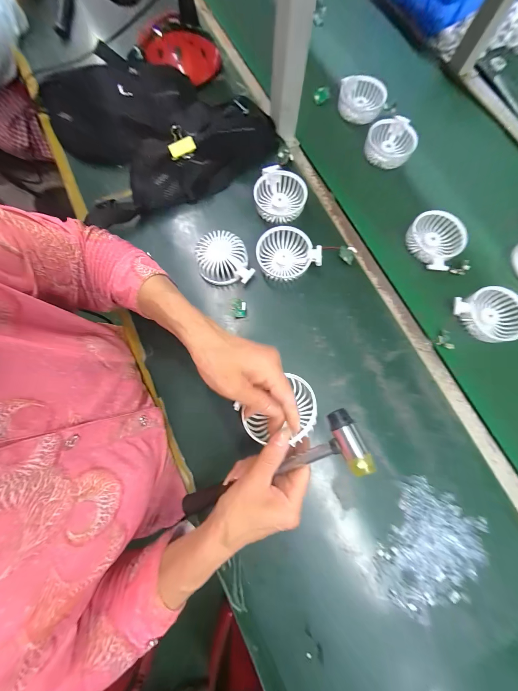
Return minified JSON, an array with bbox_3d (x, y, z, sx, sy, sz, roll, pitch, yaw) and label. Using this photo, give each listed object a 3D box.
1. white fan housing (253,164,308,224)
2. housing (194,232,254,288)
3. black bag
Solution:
[{"bbox_3d":[0.036,-0.263,0.432,0.089,0.035,0.082,0,78,-1],"label":"white fan housing"},{"bbox_3d":[-0.061,-0.145,0.404,0.083,0.033,0.087,-16,79,-4],"label":"housing"},{"bbox_3d":[-0.182,-0.406,0.439,0.361,0.071,0.299,-26,80,-6],"label":"black bag"}]

